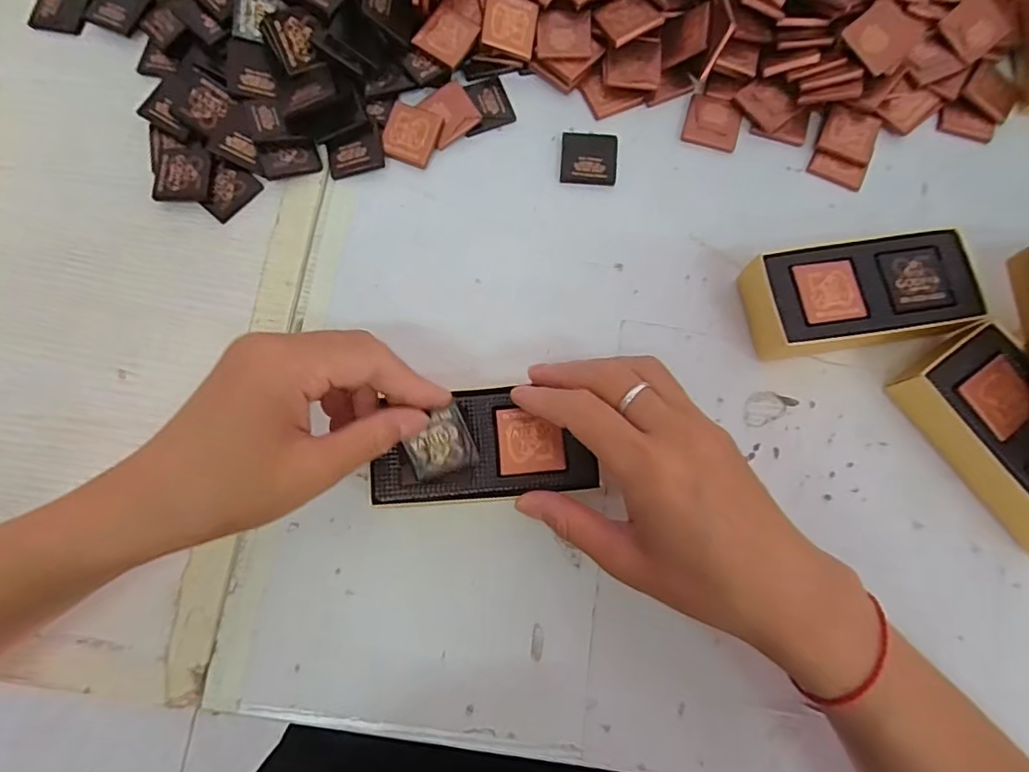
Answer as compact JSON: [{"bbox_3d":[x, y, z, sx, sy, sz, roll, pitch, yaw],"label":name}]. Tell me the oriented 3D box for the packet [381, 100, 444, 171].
[{"bbox_3d":[-0.064,-0.156,0.337,0.033,0.005,0.035,18,77,4],"label":"packet"}]

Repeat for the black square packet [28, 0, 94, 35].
[{"bbox_3d":[-0.300,-0.251,0.363,0.041,0.005,0.034,12,77,3],"label":"black square packet"}]

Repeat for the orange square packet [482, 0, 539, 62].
[{"bbox_3d":[-0.003,-0.226,0.340,0.033,0.005,0.035,9,91,-18],"label":"orange square packet"}]

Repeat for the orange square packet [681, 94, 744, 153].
[{"bbox_3d":[0.127,-0.169,0.347,0.035,0.004,0.037,16,77,4],"label":"orange square packet"}]

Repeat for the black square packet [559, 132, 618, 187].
[{"bbox_3d":[0.047,-0.143,0.341,0.035,0.006,0.037,5,75,4],"label":"black square packet"}]

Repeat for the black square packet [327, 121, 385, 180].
[{"bbox_3d":[-0.098,-0.144,0.334,0.034,0.004,0.028,-18,78,-4],"label":"black square packet"}]

